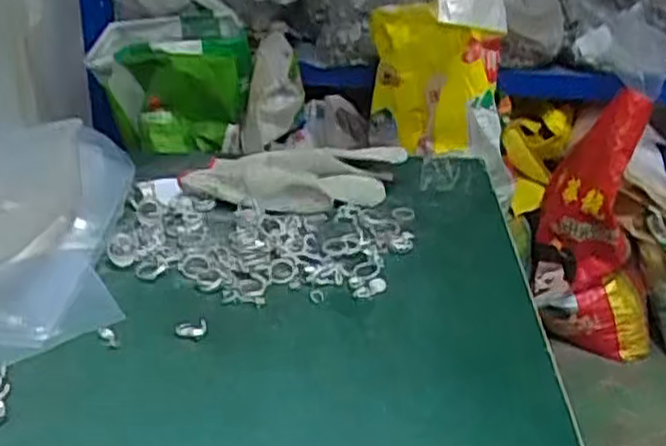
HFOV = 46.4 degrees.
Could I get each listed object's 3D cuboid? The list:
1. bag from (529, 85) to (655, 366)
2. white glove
[{"bbox_3d":[0.593,0.022,1.696,0.275,0.563,0.199,8,26,10],"label":"bag"},{"bbox_3d":[-0.033,-0.042,0.708,0.206,0.038,0.074,-2,27,-8],"label":"white glove"}]

